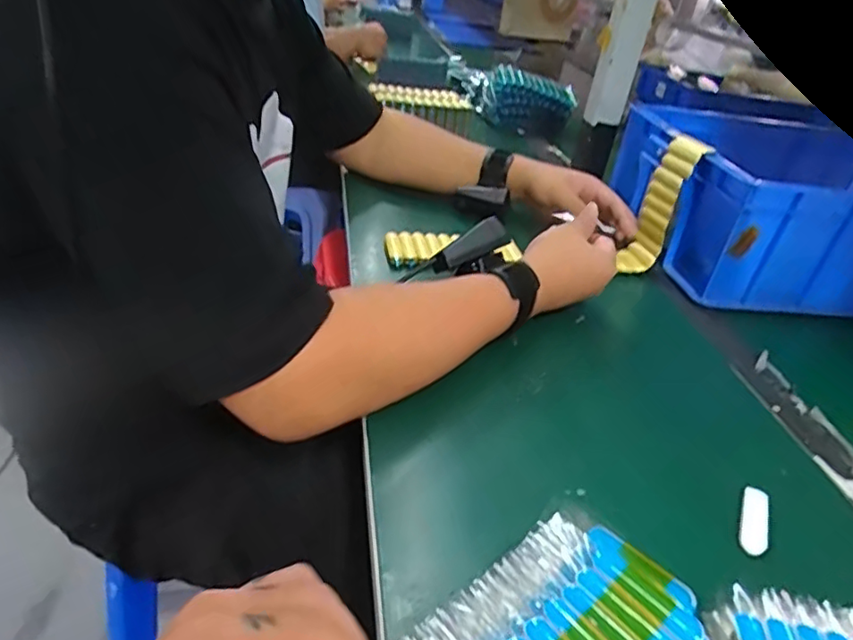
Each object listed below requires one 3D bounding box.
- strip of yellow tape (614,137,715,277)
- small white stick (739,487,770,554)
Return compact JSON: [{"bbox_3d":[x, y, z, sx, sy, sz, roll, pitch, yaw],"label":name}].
[{"bbox_3d":[0.272,-0.132,0.710,0.064,0.164,0.071,29,16,34],"label":"strip of yellow tape"},{"bbox_3d":[0.222,0.135,0.411,0.016,0.005,0.059,22,35,19],"label":"small white stick"}]

